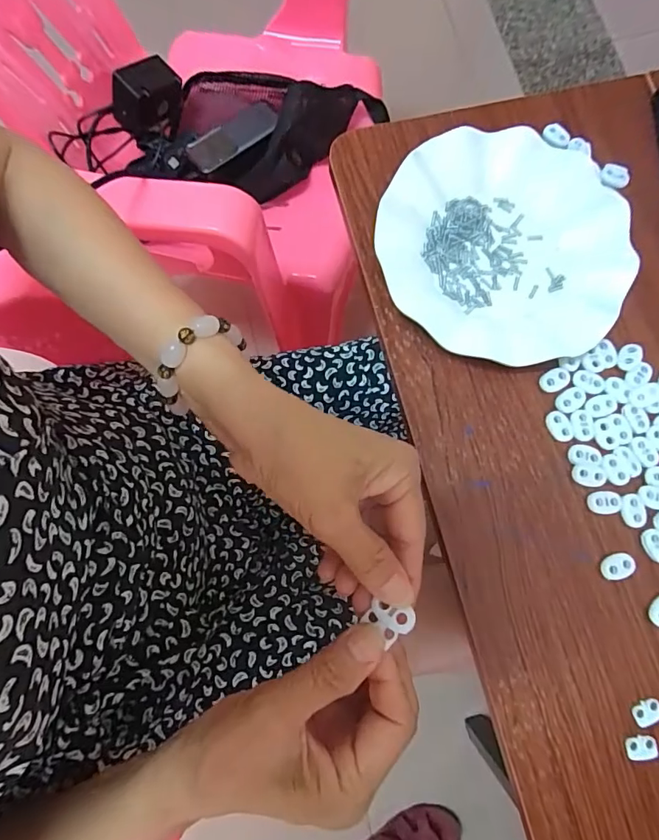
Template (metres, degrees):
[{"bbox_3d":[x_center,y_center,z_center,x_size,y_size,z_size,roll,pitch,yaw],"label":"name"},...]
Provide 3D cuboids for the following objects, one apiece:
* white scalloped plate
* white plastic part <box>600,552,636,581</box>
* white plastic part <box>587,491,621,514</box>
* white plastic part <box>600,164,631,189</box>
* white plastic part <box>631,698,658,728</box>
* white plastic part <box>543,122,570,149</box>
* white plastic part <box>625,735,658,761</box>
[{"bbox_3d":[0.130,-0.133,0.354,0.179,0.024,0.185,0,78,1],"label":"white scalloped plate"},{"bbox_3d":[0.194,0.099,0.317,0.022,0.005,0.016,-22,78,-4],"label":"white plastic part"},{"bbox_3d":[0.190,0.057,0.325,0.021,0.004,0.016,0,78,0],"label":"white plastic part"},{"bbox_3d":[0.231,-0.197,0.381,0.024,0.009,0.013,14,78,4],"label":"white plastic part"},{"bbox_3d":[0.202,0.185,0.298,0.019,0.004,0.013,-24,79,-5],"label":"white plastic part"},{"bbox_3d":[0.187,-0.234,0.387,0.023,0.007,0.012,33,80,7],"label":"white plastic part"},{"bbox_3d":[0.196,0.205,0.293,0.019,0.004,0.013,-7,78,-1],"label":"white plastic part"}]

